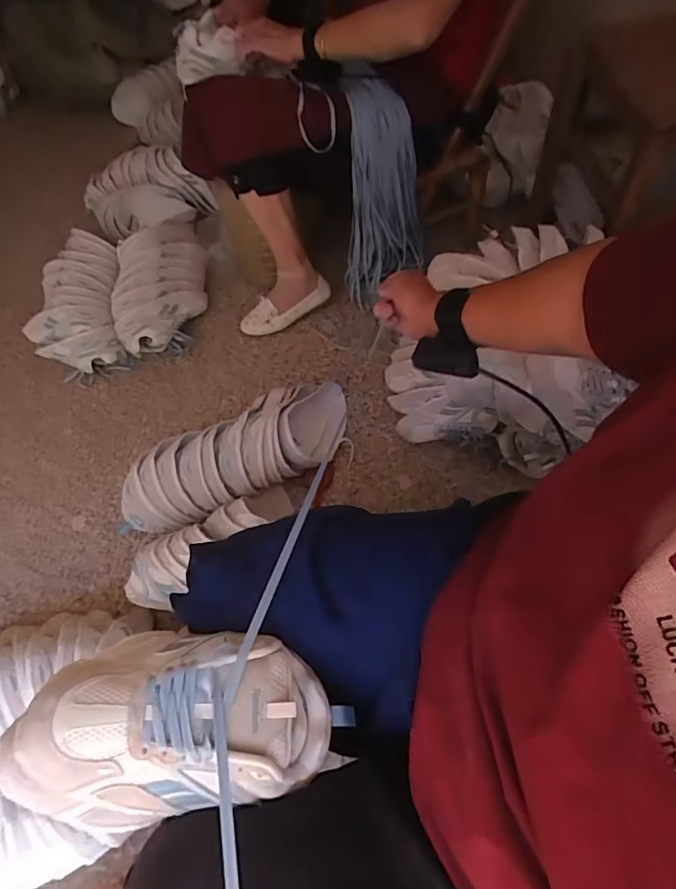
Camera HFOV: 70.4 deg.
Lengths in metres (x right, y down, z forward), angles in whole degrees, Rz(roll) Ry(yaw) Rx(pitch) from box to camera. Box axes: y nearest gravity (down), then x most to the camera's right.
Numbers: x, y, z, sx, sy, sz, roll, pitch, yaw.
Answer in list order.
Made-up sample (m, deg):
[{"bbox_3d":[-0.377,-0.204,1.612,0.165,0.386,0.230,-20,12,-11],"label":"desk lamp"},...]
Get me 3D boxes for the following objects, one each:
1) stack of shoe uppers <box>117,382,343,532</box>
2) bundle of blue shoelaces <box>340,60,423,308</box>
[{"bbox_3d":[-0.185,0.021,0.944,0.494,0.121,0.157,-31,59,-11],"label":"stack of shoe uppers"},{"bbox_3d":[0.103,-0.516,1.026,0.160,0.442,0.124,3,59,10],"label":"bundle of blue shoelaces"}]

